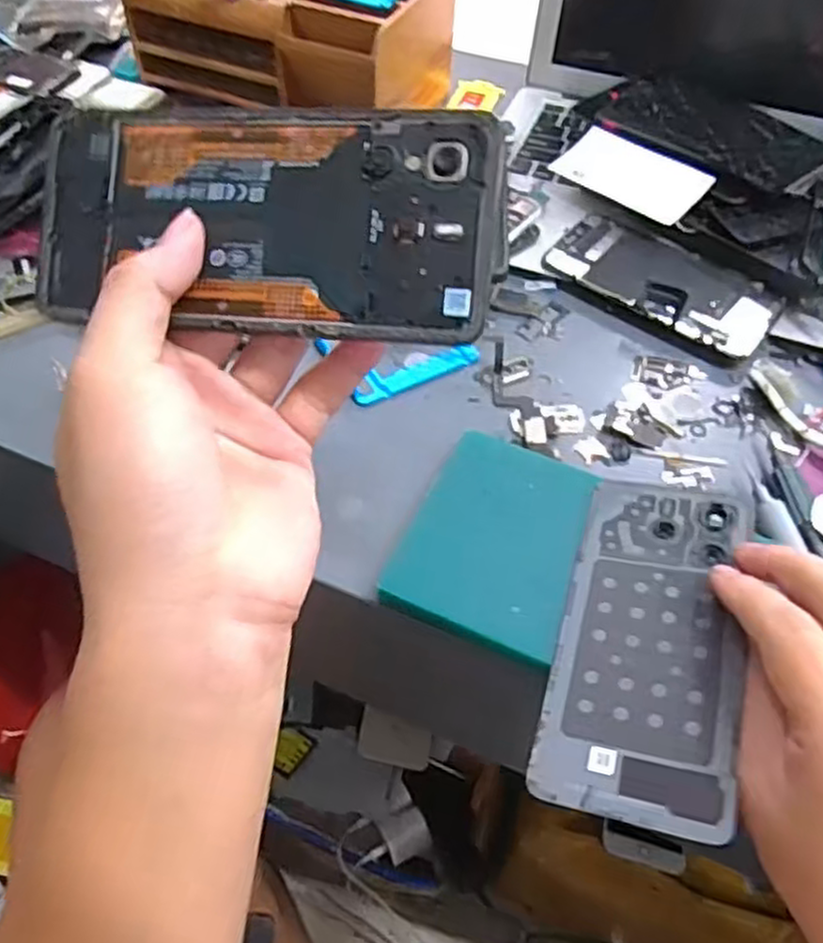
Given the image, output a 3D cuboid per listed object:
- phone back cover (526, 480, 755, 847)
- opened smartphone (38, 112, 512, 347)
[{"bbox_3d":[0.101,0.068,0.320,0.072,0.004,0.156,6,52,23],"label":"phone back cover"},{"bbox_3d":[-0.050,-0.083,0.253,0.161,0.005,0.072,5,91,10],"label":"opened smartphone"}]

